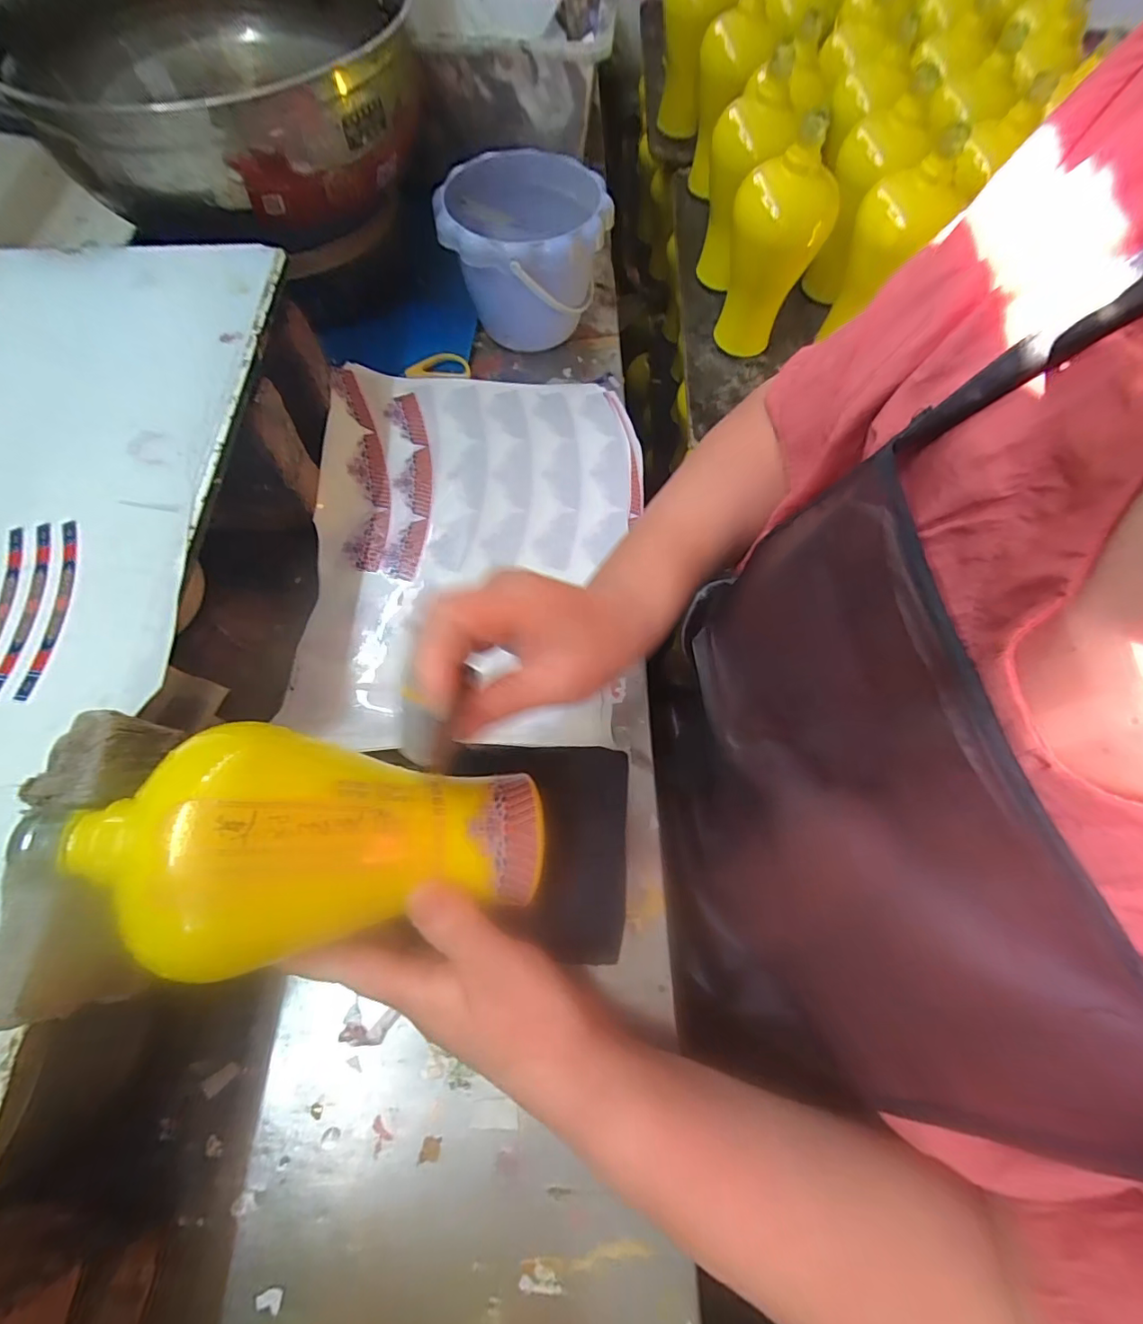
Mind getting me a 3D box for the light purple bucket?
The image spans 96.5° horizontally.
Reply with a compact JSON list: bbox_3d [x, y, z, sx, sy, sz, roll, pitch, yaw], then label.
[{"bbox_3d":[-0.045,-0.398,0.513,0.153,0.118,0.153,1,68,-1],"label":"light purple bucket"}]

